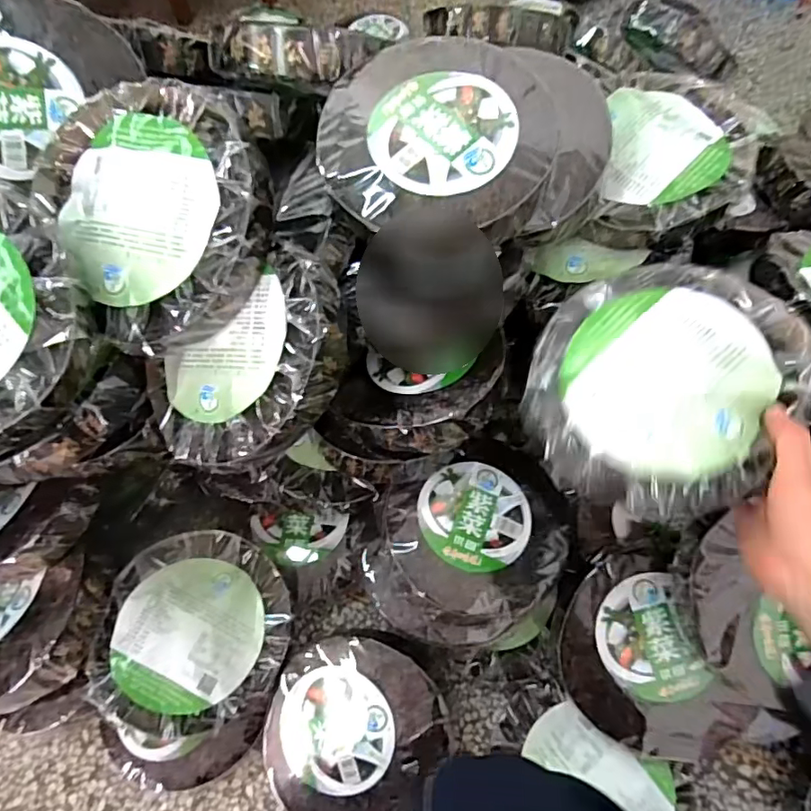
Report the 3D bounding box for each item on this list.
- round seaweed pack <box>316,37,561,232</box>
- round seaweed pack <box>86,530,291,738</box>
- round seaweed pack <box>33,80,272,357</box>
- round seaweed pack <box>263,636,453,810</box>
[{"bbox_3d":[0.025,-0.228,0.463,0.199,0.045,0.182,2,65,4],"label":"round seaweed pack"},{"bbox_3d":[-0.223,0.236,0.591,0.185,0.041,0.195,-1,65,2],"label":"round seaweed pack"},{"bbox_3d":[-0.198,-0.162,0.448,0.179,0.052,0.217,-34,82,12],"label":"round seaweed pack"},{"bbox_3d":[-0.057,0.338,0.566,0.176,0.013,0.188,-2,80,13],"label":"round seaweed pack"}]

